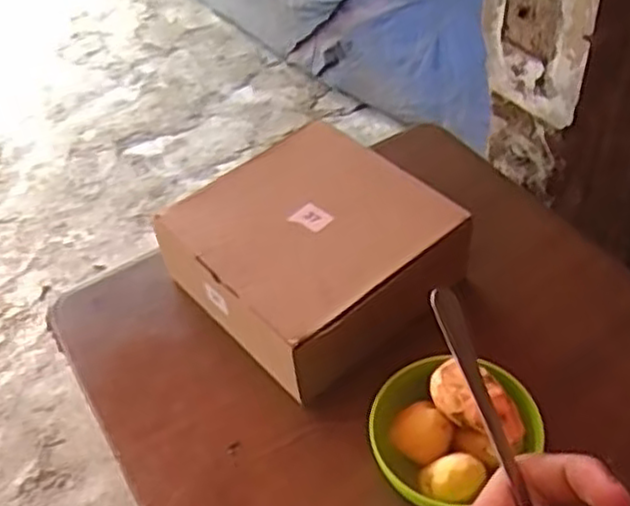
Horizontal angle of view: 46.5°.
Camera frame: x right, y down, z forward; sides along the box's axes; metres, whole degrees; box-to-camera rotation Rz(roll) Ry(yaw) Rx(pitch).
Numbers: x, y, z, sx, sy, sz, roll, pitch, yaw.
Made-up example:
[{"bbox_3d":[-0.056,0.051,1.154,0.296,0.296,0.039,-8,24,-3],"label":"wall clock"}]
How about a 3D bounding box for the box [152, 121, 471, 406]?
[{"bbox_3d":[-0.002,-0.002,0.856,0.260,0.110,0.265,-36,53,-25],"label":"box"}]

